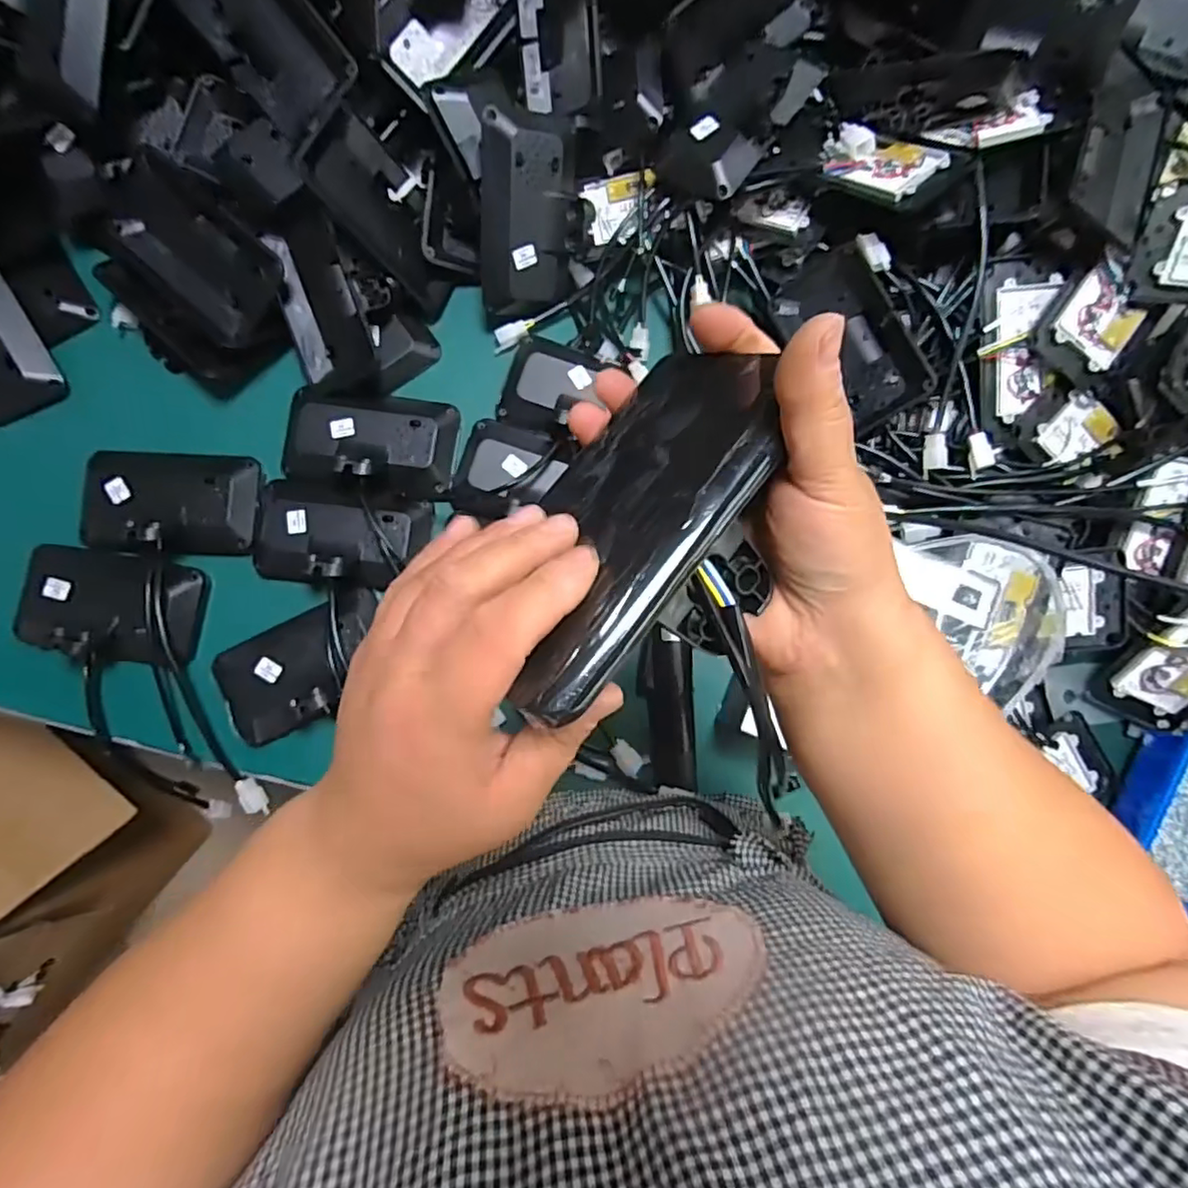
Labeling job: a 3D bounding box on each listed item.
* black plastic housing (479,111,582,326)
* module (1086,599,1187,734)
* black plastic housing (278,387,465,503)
[{"bbox_3d":[-0.058,-0.330,0.560,0.088,0.029,0.160,-6,125,-13],"label":"black plastic housing"},{"bbox_3d":[0.545,0.056,0.566,0.106,0.025,0.159,22,125,5],"label":"module"},{"bbox_3d":[-0.212,-0.147,0.577,0.158,0.045,0.098,7,84,0],"label":"black plastic housing"}]

